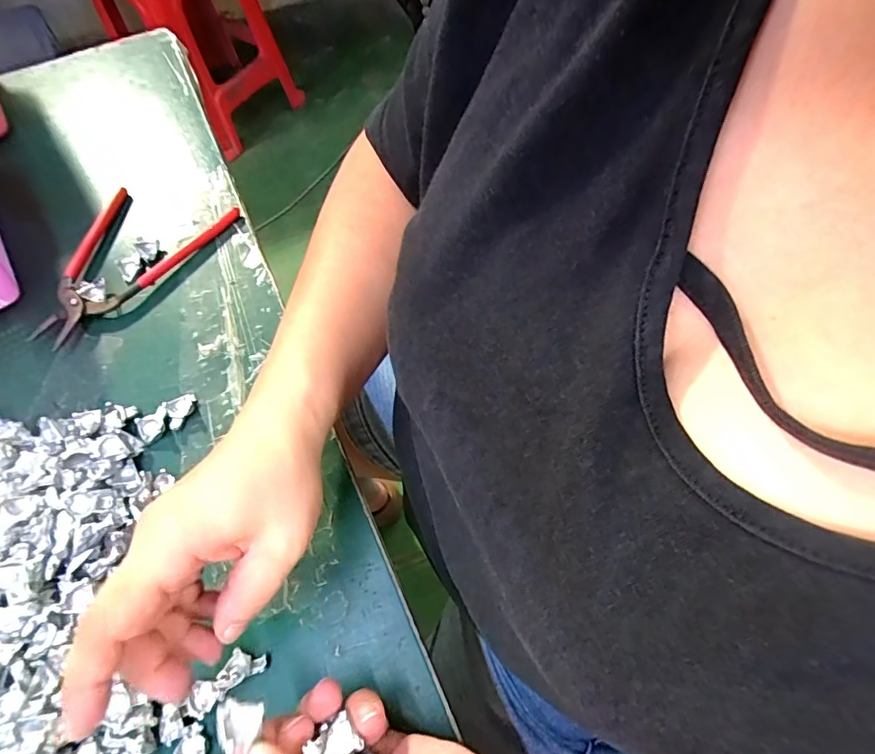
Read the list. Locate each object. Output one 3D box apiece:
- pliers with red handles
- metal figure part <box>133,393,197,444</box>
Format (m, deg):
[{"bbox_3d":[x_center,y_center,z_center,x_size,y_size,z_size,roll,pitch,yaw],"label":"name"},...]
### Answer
[{"bbox_3d":[-0.235,-0.084,0.375,0.111,0.012,0.149,13,64,10],"label":"pliers with red handles"},{"bbox_3d":[-0.175,0.026,0.320,0.037,0.008,0.020,-29,65,-11],"label":"metal figure part"}]

